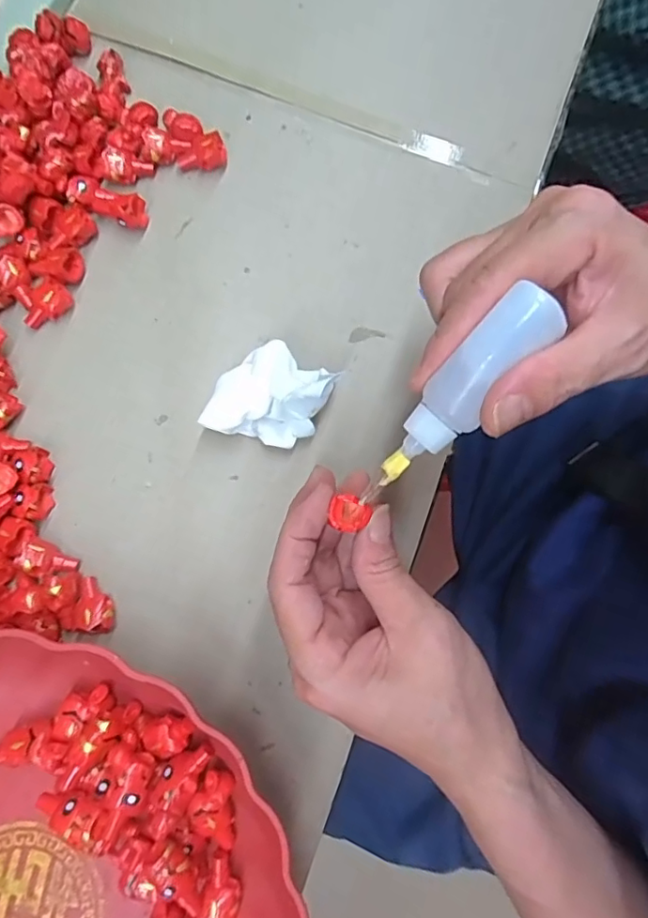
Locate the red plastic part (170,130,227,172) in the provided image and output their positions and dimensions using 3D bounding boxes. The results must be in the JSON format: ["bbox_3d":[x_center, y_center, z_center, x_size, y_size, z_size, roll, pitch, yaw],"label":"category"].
[{"bbox_3d":[-0.067,-0.165,0.299,0.028,0.013,0.016,-1,80,-3],"label":"red plastic part"}]

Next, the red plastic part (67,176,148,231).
[{"bbox_3d":[-0.112,-0.134,0.290,0.038,0.015,0.016,25,80,1],"label":"red plastic part"}]

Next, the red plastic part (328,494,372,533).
[{"bbox_3d":[0.011,0.021,0.220,0.014,0.005,0.014,10,79,1],"label":"red plastic part"}]

